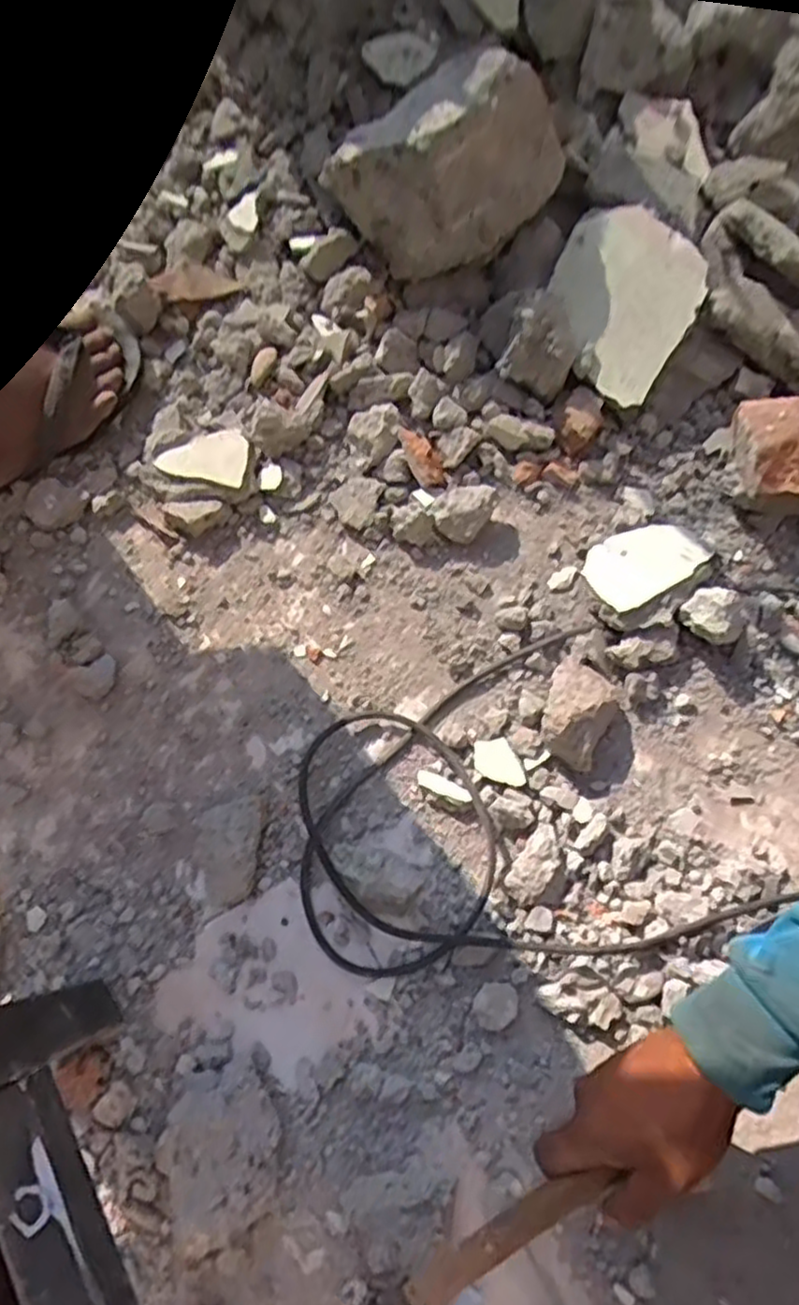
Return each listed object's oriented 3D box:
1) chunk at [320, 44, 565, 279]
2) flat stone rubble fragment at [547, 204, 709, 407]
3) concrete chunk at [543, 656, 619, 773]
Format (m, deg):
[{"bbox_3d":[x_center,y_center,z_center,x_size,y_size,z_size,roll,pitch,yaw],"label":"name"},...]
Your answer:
[{"bbox_3d":[0.044,-0.435,0.662,0.142,0.145,0.163,41,77,14],"label":"chunk"},{"bbox_3d":[0.197,-0.319,0.660,0.132,0.016,0.151,33,94,10],"label":"flat stone rubble fragment"},{"bbox_3d":[0.143,0.047,0.591,0.056,0.040,0.078,29,74,11],"label":"concrete chunk"}]

